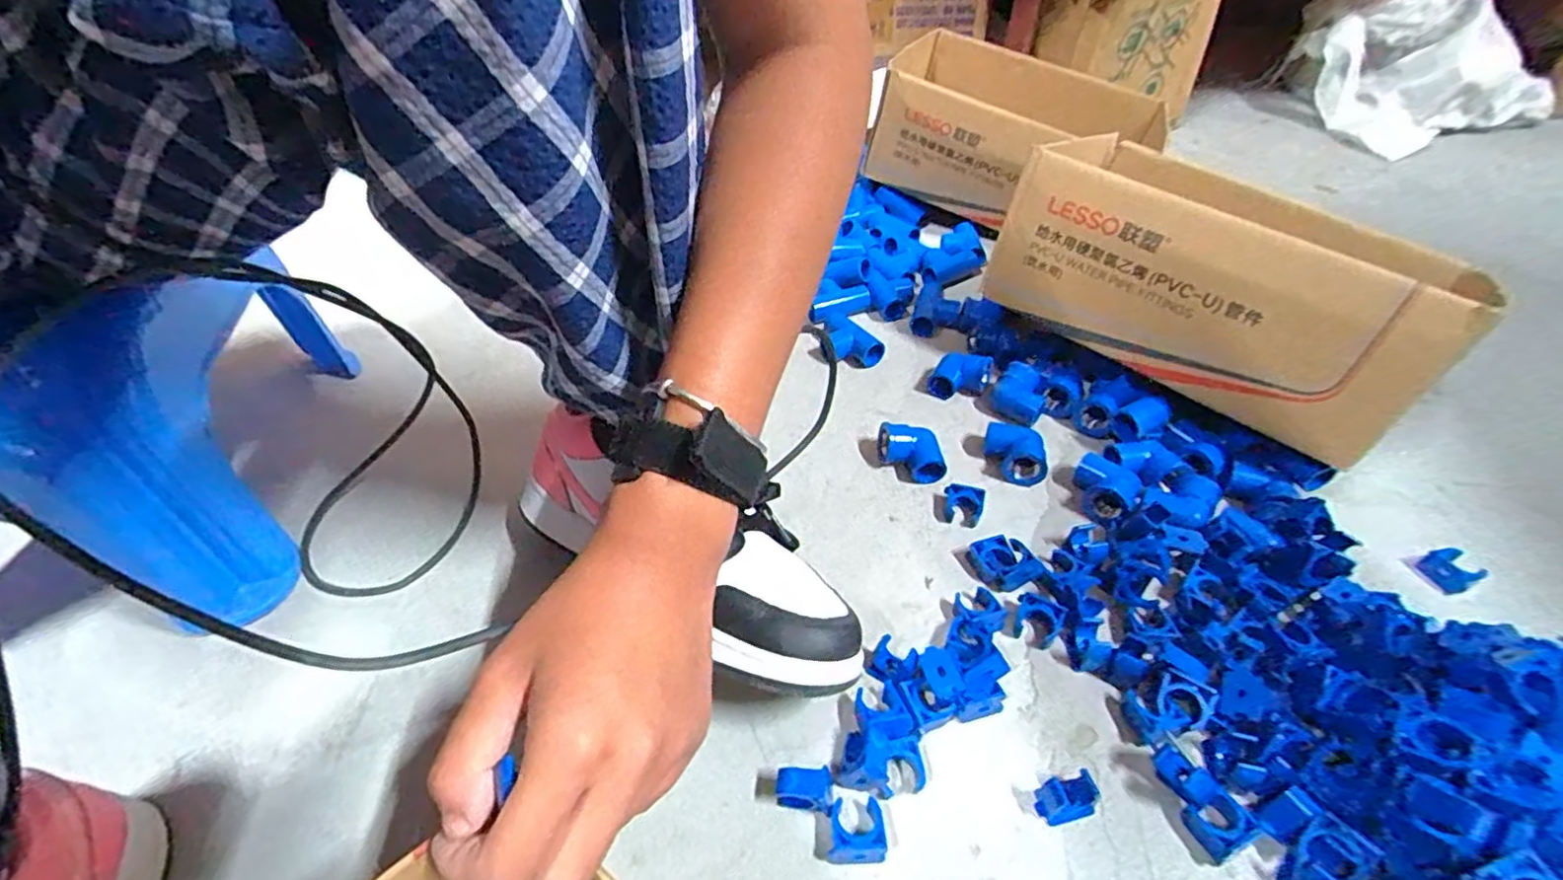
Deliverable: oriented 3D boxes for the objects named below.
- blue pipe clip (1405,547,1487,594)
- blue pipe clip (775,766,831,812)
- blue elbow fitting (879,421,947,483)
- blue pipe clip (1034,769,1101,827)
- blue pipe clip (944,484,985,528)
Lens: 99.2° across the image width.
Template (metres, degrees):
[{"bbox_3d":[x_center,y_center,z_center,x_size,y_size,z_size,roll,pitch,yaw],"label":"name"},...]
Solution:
[{"bbox_3d":[0.445,0.086,0.447,0.017,0.026,0.032,-19,47,-18],"label":"blue pipe clip"},{"bbox_3d":[0.011,0.178,0.339,0.028,0.027,0.013,2,44,4],"label":"blue pipe clip"},{"bbox_3d":[0.100,0.010,0.515,0.042,0.029,0.051,-3,44,-1],"label":"blue elbow fitting"},{"bbox_3d":[0.146,0.184,0.341,0.026,0.022,0.018,-7,44,-6],"label":"blue pipe clip"},{"bbox_3d":[0.133,0.047,0.487,0.027,0.016,0.025,9,45,11],"label":"blue pipe clip"}]

